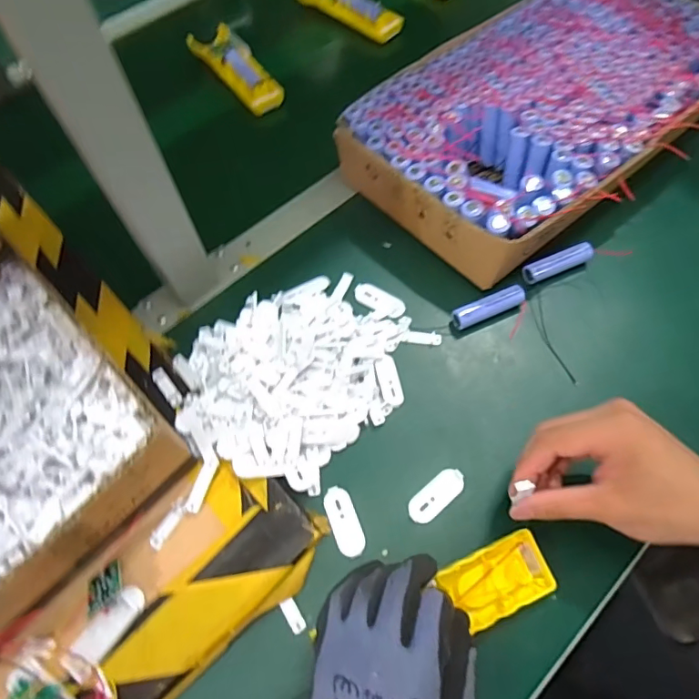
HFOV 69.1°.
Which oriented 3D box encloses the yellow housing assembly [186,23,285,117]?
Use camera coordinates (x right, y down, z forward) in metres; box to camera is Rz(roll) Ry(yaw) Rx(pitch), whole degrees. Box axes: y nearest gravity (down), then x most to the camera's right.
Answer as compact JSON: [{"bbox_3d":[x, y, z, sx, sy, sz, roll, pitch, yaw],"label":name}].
[{"bbox_3d":[-0.143,-0.354,0.636,0.054,0.027,0.158,-33,65,-14],"label":"yellow housing assembly"}]

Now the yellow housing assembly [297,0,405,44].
[{"bbox_3d":[0.001,-0.470,0.687,0.169,0.035,0.048,36,69,19],"label":"yellow housing assembly"}]

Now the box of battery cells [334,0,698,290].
[{"bbox_3d":[0.204,-0.250,0.530,0.398,0.073,0.226,-39,67,-17],"label":"box of battery cells"}]

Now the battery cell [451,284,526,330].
[{"bbox_3d":[0.124,-0.036,0.452,0.065,0.020,0.018,-19,63,-7],"label":"battery cell"}]

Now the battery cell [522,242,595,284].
[{"bbox_3d":[0.196,-0.080,0.476,0.067,0.018,0.019,-20,63,-8],"label":"battery cell"}]

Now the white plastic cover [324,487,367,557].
[{"bbox_3d":[-0.004,0.127,0.377,0.021,0.004,0.050,-20,63,-8],"label":"white plastic cover"}]

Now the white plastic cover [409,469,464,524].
[{"bbox_3d":[0.066,0.111,0.384,0.050,0.004,0.020,-38,67,-17],"label":"white plastic cover"}]

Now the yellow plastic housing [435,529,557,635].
[{"bbox_3d":[0.101,0.157,0.345,0.071,0.016,0.041,-23,63,-10],"label":"yellow plastic housing"}]

